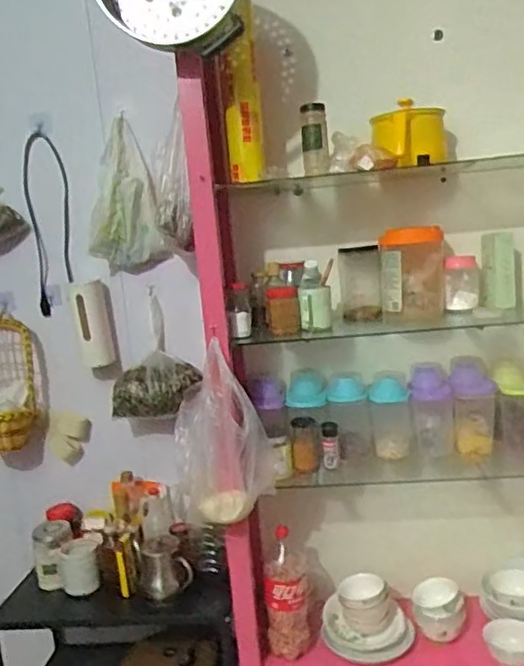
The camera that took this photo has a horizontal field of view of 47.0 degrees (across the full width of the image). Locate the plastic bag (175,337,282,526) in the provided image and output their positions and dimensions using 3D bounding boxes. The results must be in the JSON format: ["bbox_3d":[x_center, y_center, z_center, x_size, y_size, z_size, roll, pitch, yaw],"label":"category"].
[{"bbox_3d":[-0.084,0.223,1.303,0.221,0.327,0.124,-6,8,0],"label":"plastic bag"}]

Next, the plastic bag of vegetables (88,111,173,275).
[{"bbox_3d":[-0.381,-0.374,1.675,0.203,0.375,0.126,-6,8,-4],"label":"plastic bag of vegetables"}]

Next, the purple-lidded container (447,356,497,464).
[{"bbox_3d":[0.513,0.182,1.458,0.102,0.218,0.111,-3,9,20],"label":"purple-lidded container"}]

